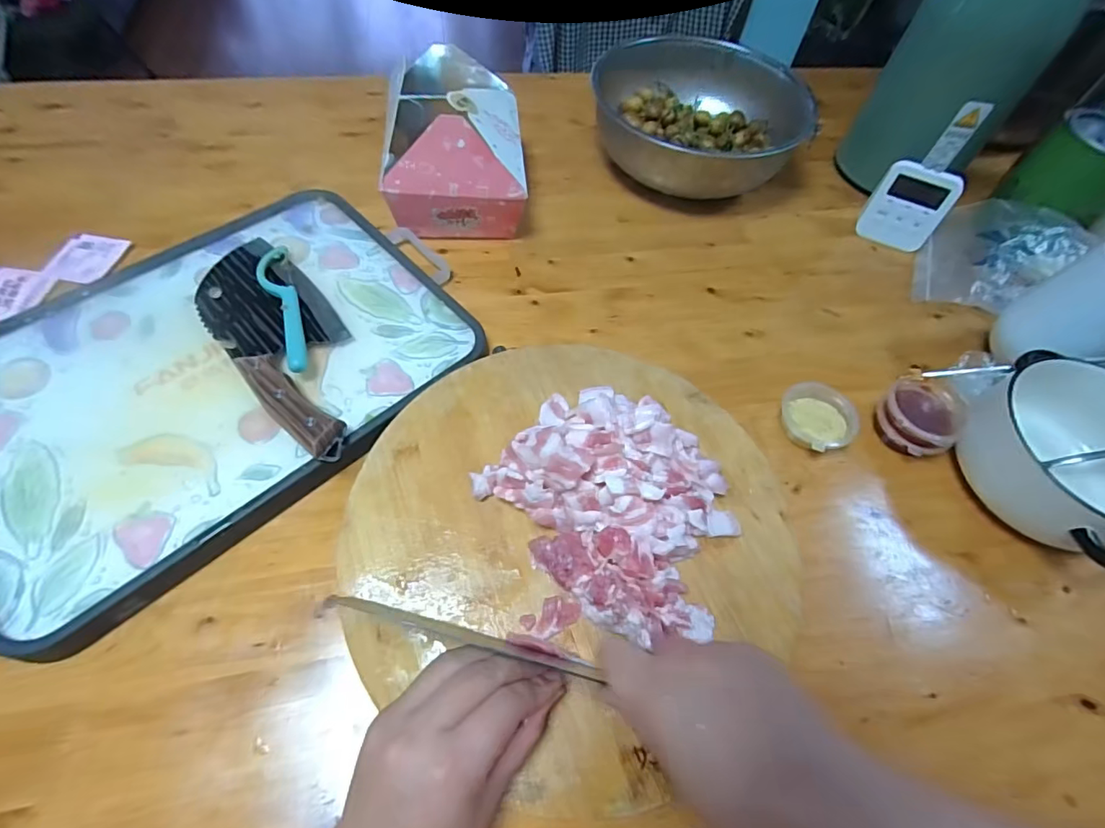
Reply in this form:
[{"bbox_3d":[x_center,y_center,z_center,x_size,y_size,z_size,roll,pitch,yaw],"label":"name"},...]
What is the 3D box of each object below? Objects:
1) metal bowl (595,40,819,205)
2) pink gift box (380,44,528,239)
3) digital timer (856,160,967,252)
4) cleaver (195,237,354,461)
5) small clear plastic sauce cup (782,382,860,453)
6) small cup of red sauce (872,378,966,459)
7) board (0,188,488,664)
[{"bbox_3d":[0.171,-0.376,0.620,0.227,0.086,0.249,3,60,-3],"label":"metal bowl"},{"bbox_3d":[-0.096,-0.281,0.530,0.127,0.116,0.173,0,61,-4],"label":"pink gift box"},{"bbox_3d":[0.391,-0.226,0.559,0.075,0.081,0.011,23,41,8],"label":"digital timer"},{"bbox_3d":[-0.228,-0.071,0.430,0.092,0.026,0.254,-38,70,-22],"label":"cleaver"},{"bbox_3d":[0.230,0.003,0.443,0.055,0.024,0.059,2,61,-3],"label":"small clear plastic sauce cup"},{"bbox_3d":[0.318,0.003,0.439,0.069,0.037,0.061,-21,64,-15],"label":"small cup of red sauce"},{"bbox_3d":[-0.284,-0.051,0.421,0.389,0.028,0.296,-38,68,-23],"label":"board"}]

